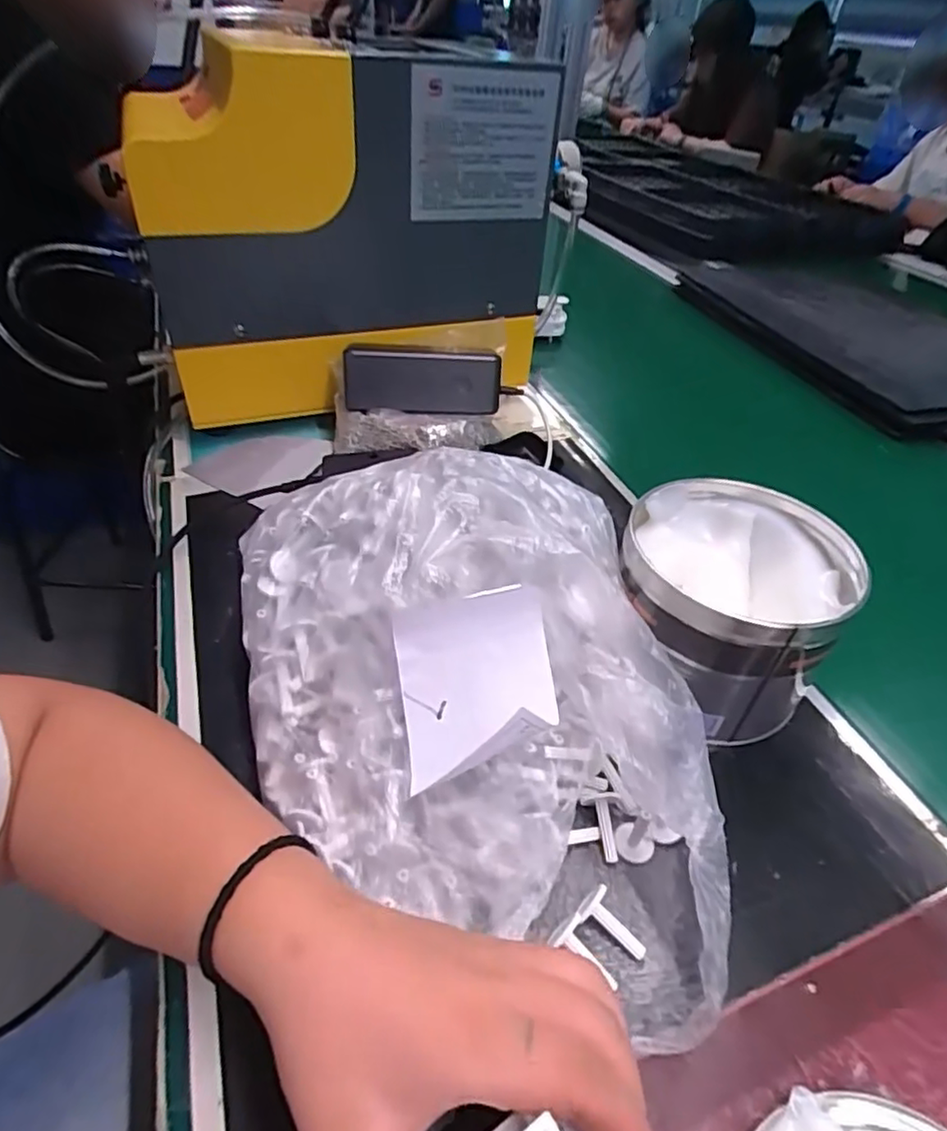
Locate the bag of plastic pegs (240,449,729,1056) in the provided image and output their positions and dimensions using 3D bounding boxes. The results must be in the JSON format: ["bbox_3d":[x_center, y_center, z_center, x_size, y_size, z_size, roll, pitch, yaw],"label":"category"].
[{"bbox_3d":[-0.011,0.058,0.311,0.213,0.122,0.284,-4,43,-10],"label":"bag of plastic pegs"}]

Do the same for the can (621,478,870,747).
[{"bbox_3d":[0.148,0.026,0.382,0.120,0.100,0.121,3,42,-3],"label":"can"}]

